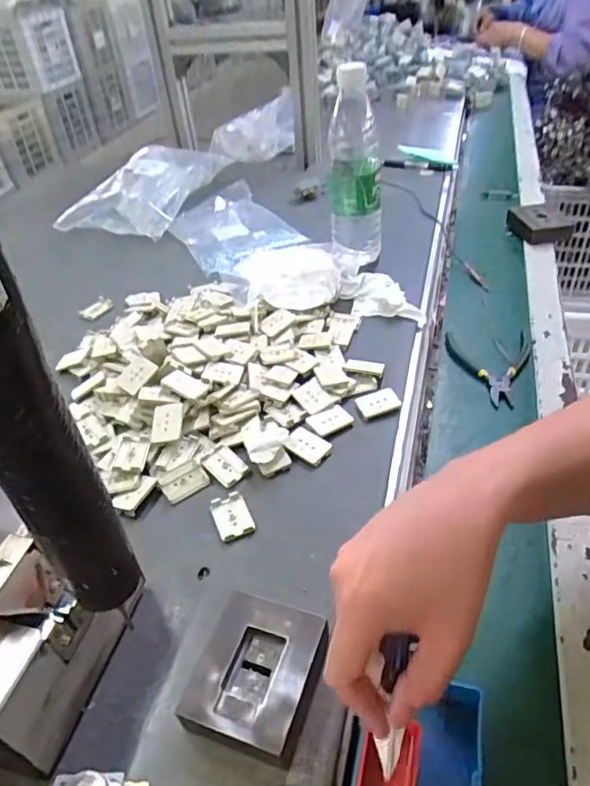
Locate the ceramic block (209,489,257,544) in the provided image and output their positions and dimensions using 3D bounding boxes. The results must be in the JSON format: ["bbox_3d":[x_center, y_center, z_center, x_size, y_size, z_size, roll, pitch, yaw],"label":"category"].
[{"bbox_3d":[-0.050,0.098,0.441,0.028,0.004,0.043,-18,42,-15],"label":"ceramic block"}]

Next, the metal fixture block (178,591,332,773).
[{"bbox_3d":[-0.021,0.170,0.335,0.069,0.029,0.082,10,43,17],"label":"metal fixture block"}]

